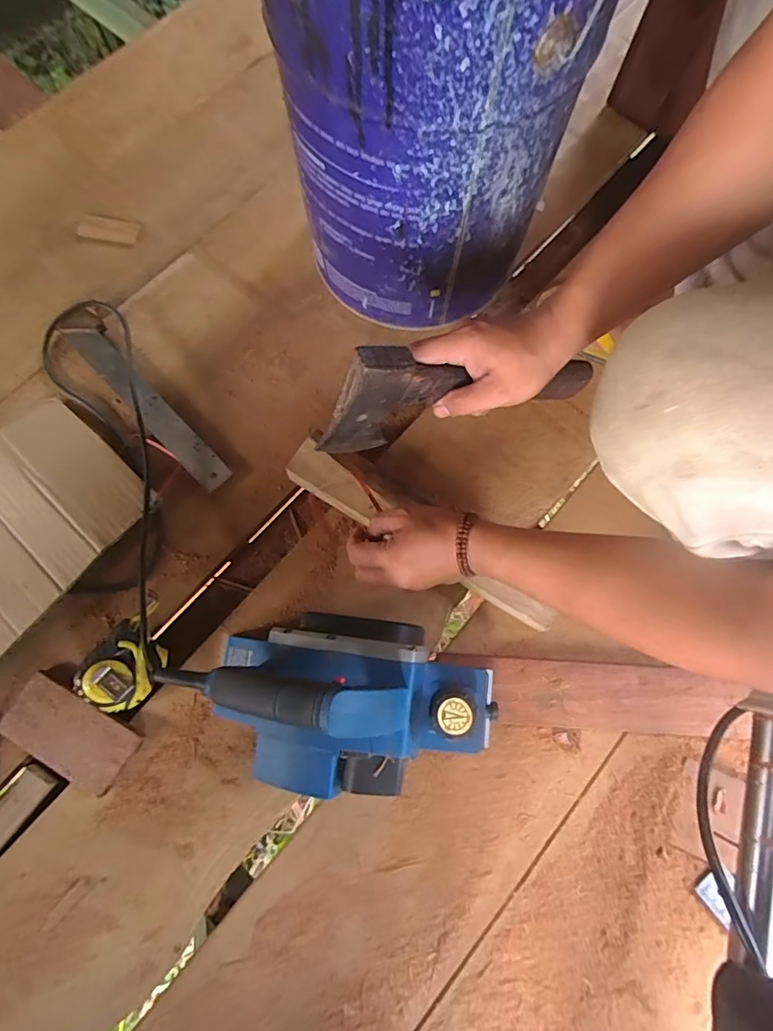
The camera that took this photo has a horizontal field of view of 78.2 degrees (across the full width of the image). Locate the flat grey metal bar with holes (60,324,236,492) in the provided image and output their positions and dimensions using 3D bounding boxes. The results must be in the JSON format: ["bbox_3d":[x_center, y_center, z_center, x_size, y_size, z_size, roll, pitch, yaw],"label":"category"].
[{"bbox_3d":[-0.291,-0.137,0.575,0.037,0.009,0.278,-43,82,-13],"label":"flat grey metal bar with holes"}]

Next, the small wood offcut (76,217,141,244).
[{"bbox_3d":[-0.374,-0.386,0.641,0.082,0.006,0.028,8,76,1],"label":"small wood offcut"}]

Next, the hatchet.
[{"bbox_3d":[0.074,-0.114,0.438,0.266,0.110,0.031,-12,75,-24],"label":"hatchet"}]

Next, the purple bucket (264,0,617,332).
[{"bbox_3d":[0.031,-0.402,0.458,0.257,0.364,0.281,0,76,-1],"label":"purple bucket"}]

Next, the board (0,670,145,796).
[{"bbox_3d":[-0.317,0.220,0.478,0.130,0.015,0.069,28,77,6],"label":"board"}]

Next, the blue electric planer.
[{"bbox_3d":[-0.041,0.165,0.421,0.294,0.161,0.147,2,76,0],"label":"blue electric planer"}]

